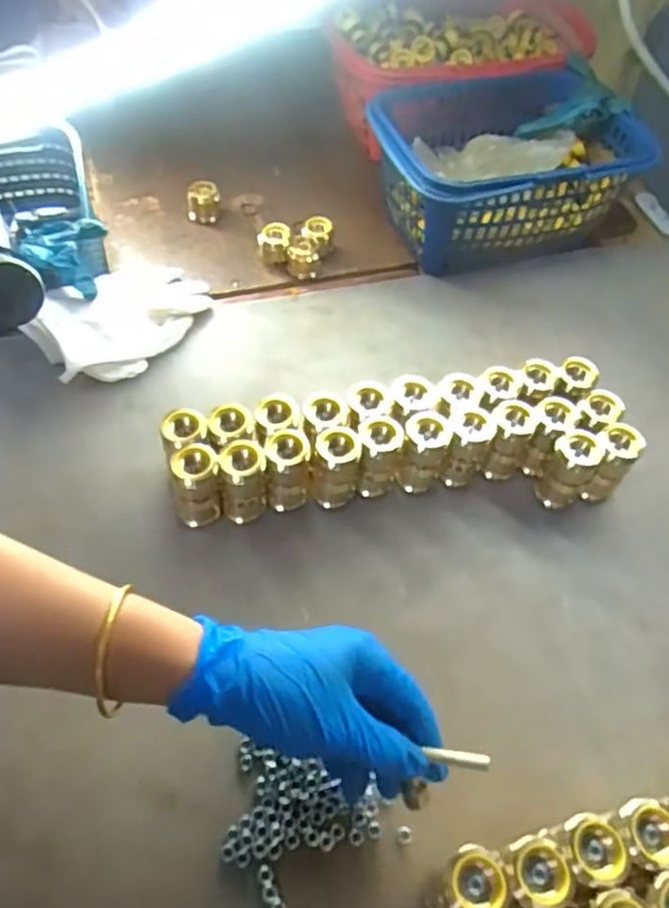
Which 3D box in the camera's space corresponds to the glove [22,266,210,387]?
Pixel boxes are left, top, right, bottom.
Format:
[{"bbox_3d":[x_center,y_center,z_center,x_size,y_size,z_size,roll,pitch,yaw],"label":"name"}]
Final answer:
[{"bbox_3d":[-0.182,-0.125,0.584,0.097,0.051,0.162,37,61,20],"label":"glove"}]

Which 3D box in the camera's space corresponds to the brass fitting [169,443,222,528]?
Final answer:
[{"bbox_3d":[-0.097,0.022,0.476,0.031,0.055,0.029,-14,57,-13],"label":"brass fitting"}]

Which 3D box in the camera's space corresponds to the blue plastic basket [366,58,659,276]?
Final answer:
[{"bbox_3d":[0.164,-0.284,0.680,0.252,0.114,0.190,-8,56,-9],"label":"blue plastic basket"}]

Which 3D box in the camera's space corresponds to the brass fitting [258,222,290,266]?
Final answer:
[{"bbox_3d":[-0.060,-0.208,0.669,0.029,0.028,0.035,-1,55,-5],"label":"brass fitting"}]

